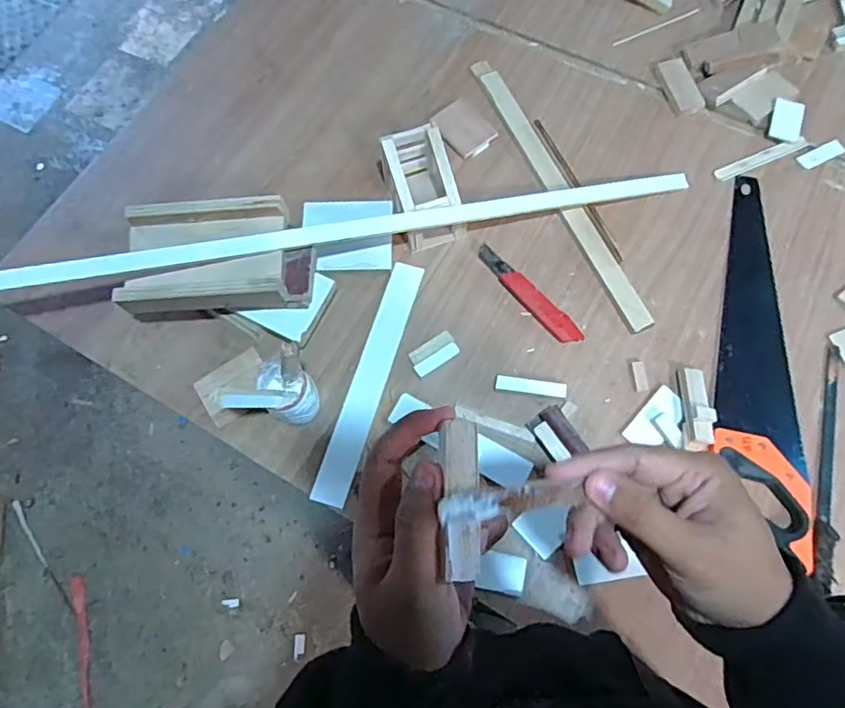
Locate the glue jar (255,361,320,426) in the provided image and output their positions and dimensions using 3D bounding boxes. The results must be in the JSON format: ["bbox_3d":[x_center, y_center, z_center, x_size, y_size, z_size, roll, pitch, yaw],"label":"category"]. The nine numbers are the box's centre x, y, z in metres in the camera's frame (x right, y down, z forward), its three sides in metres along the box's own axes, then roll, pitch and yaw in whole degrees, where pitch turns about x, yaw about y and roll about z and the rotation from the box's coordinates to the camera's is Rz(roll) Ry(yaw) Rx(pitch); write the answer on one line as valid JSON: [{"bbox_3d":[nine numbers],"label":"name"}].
[{"bbox_3d":[-0.158,0.049,0.705,0.061,0.099,0.073,-31,72,-8],"label":"glue jar"}]

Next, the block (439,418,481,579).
[{"bbox_3d":[0.019,0.070,0.277,0.018,0.010,0.074,-3,76,2],"label":"block"}]

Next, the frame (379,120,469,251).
[{"bbox_3d":[0.000,-0.229,0.790,0.079,0.113,0.129,-20,71,-4],"label":"frame"}]

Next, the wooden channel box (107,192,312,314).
[{"bbox_3d":[-0.255,-0.121,0.713,0.224,0.066,0.148,-1,71,2],"label":"wooden channel box"}]

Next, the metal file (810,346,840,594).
[{"bbox_3d":[0.492,0.122,0.684,0.025,0.014,0.293,16,72,8],"label":"metal file"}]

